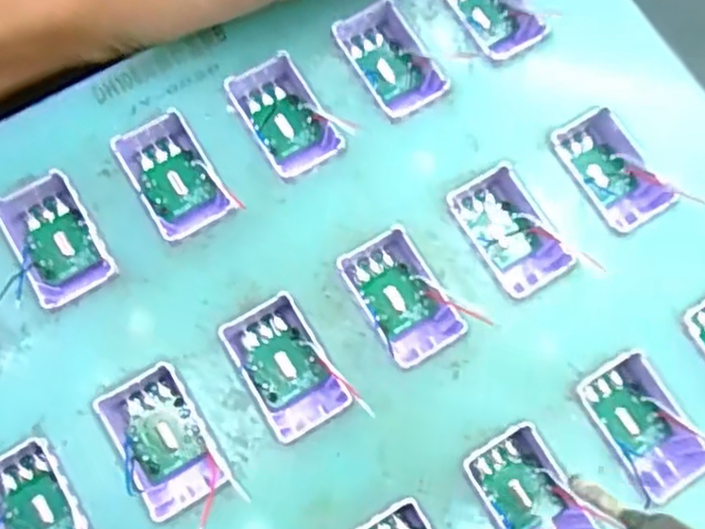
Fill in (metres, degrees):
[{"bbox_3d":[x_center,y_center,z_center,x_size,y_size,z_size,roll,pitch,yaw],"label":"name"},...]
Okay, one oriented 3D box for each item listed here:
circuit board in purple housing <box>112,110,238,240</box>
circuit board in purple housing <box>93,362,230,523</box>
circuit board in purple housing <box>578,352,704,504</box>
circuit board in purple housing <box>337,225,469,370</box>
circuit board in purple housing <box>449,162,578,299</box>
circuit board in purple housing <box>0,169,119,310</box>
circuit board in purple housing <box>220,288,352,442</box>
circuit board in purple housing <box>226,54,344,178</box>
[{"bbox_3d":[-0.045,-0.021,0.183,0.018,0.010,0.032,-31,78,-9],"label":"circuit board in purple housing"},{"bbox_3d":[-0.043,0.041,0.167,0.020,0.011,0.031,-30,78,-9],"label":"circuit board in purple housing"},{"bbox_3d":[0.070,0.038,0.172,0.018,0.010,0.032,-32,78,-9],"label":"circuit board in purple housing"},{"bbox_3d":[0.012,0.008,0.178,0.019,0.010,0.033,-28,78,-9],"label":"circuit board in purple housing"},{"bbox_3d":[0.040,-0.008,0.183,0.020,0.010,0.033,-30,78,-9],"label":"circuit board in purple housing"},{"bbox_3d":[-0.072,-0.005,0.178,0.019,0.012,0.031,-30,78,-9],"label":"circuit board in purple housing"},{"bbox_3d":[-0.016,0.025,0.173,0.019,0.011,0.031,-30,78,-9],"label":"circuit board in purple housing"},{"bbox_3d":[-0.017,-0.038,0.189,0.020,0.011,0.032,-30,78,-9],"label":"circuit board in purple housing"}]

